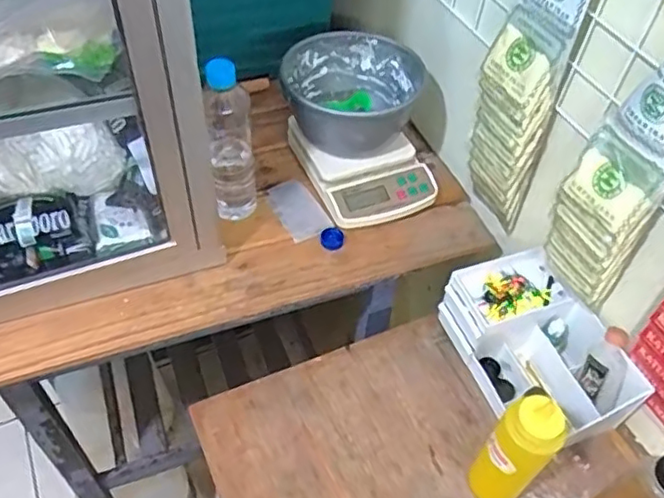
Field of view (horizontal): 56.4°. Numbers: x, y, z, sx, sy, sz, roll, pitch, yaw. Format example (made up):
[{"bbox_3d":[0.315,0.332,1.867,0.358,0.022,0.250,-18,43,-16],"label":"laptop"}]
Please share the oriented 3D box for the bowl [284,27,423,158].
[{"bbox_3d":[0.028,-0.218,0.884,0.181,0.098,0.181,2,50,-3],"label":"bowl"}]

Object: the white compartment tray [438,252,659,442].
[{"bbox_3d":[0.260,0.128,0.789,0.153,0.102,0.236,-18,54,-19],"label":"white compartment tray"}]

